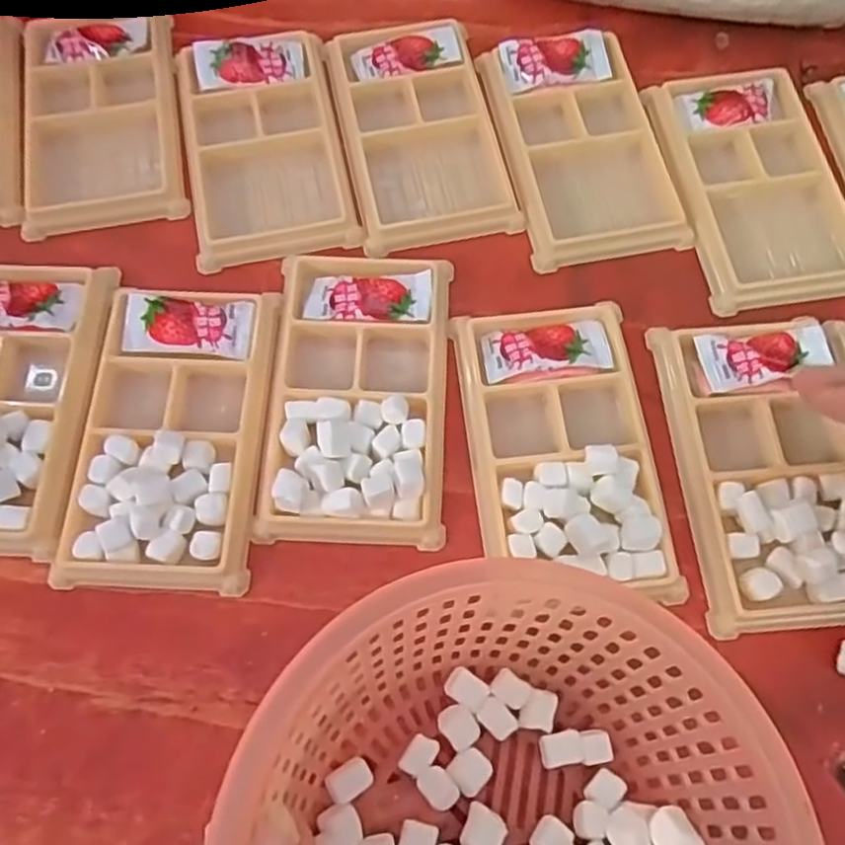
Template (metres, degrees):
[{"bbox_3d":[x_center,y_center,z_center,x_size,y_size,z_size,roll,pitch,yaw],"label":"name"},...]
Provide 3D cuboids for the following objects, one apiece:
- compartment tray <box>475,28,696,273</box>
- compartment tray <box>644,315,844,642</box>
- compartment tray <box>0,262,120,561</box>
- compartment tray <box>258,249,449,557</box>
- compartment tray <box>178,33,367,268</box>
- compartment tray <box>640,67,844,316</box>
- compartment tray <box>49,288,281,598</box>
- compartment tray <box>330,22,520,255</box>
[{"bbox_3d":[0.081,-0.143,0.363,0.076,0.014,0.130,-11,70,-4],"label":"compartment tray"},{"bbox_3d":[0.150,0.016,0.299,0.075,0.017,0.133,-4,70,-2],"label":"compartment tray"},{"bbox_3d":[-0.185,-0.012,0.308,0.079,0.013,0.132,3,70,1],"label":"compartment tray"},{"bbox_3d":[-0.028,-0.016,0.308,0.076,0.016,0.131,2,71,0],"label":"compartment tray"},{"bbox_3d":[-0.080,-0.142,0.362,0.078,0.015,0.127,-11,70,-4],"label":"compartment tray"},{"bbox_3d":[0.168,-0.120,0.361,0.078,0.013,0.131,-9,70,-3],"label":"compartment tray"},{"bbox_3d":[-0.108,0.003,0.303,0.075,0.015,0.130,3,70,1],"label":"compartment tray"},{"bbox_3d":[-0.001,-0.150,0.366,0.078,0.016,0.127,-12,70,-4],"label":"compartment tray"}]

